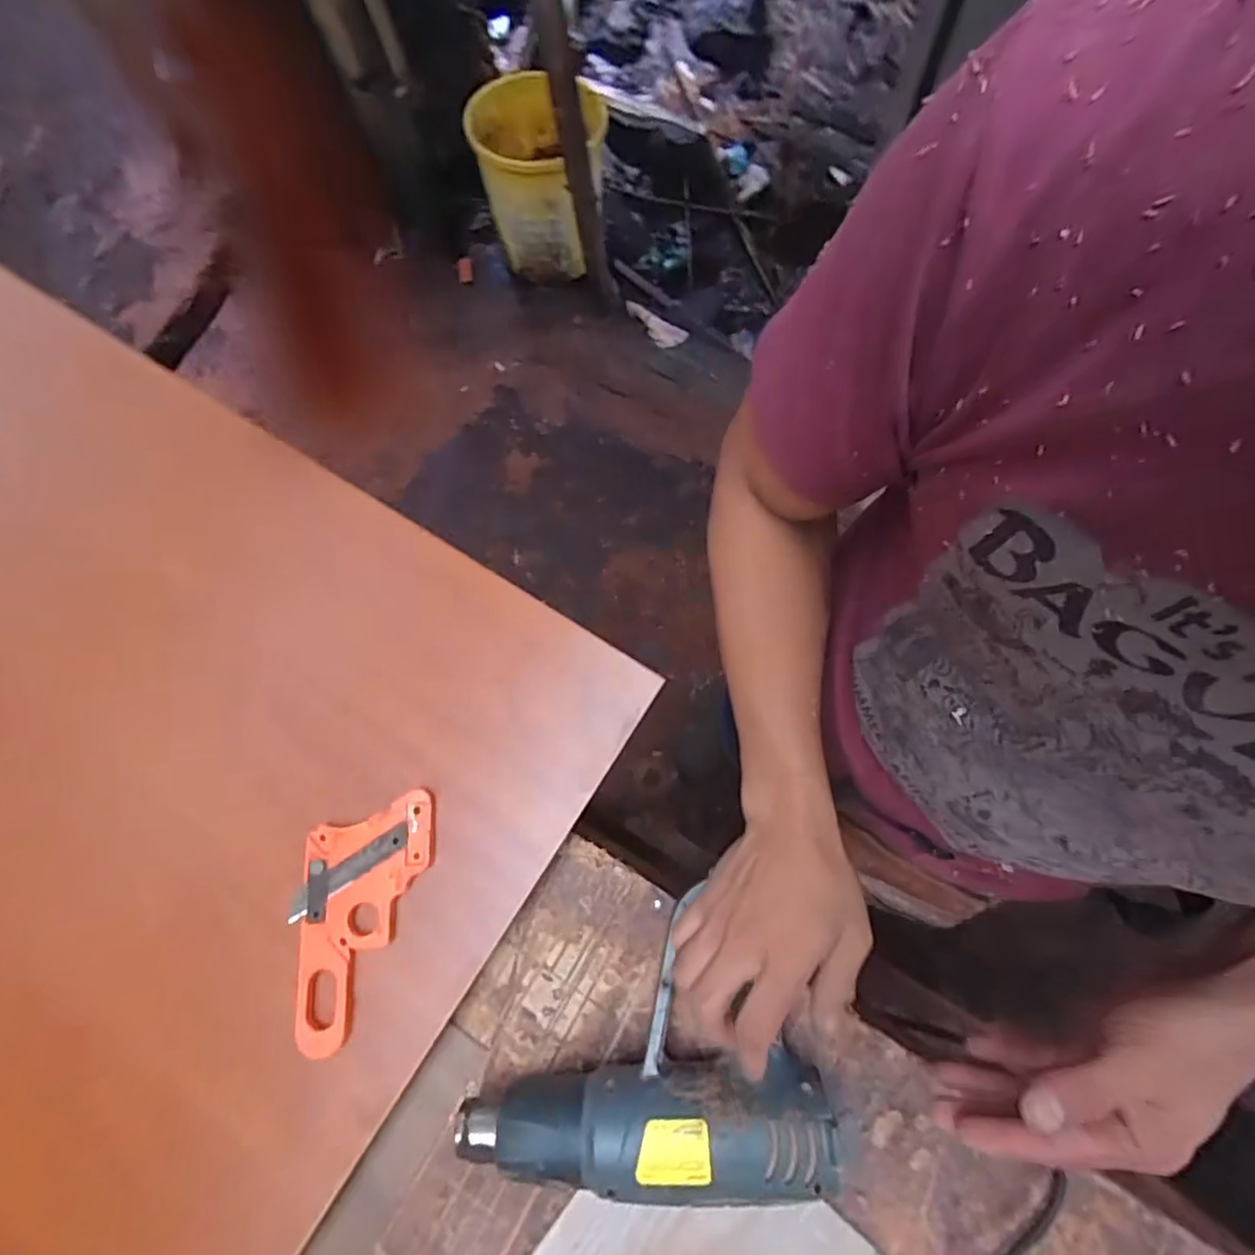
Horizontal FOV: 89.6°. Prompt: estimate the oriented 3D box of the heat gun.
[{"bbox_3d":[0.009,0.294,0.451,0.248,0.082,0.171,-7,77,8],"label":"heat gun"}]

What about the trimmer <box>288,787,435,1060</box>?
[{"bbox_3d":[-0.206,0.205,0.461,0.086,0.009,0.184,18,78,9],"label":"trimmer"}]

